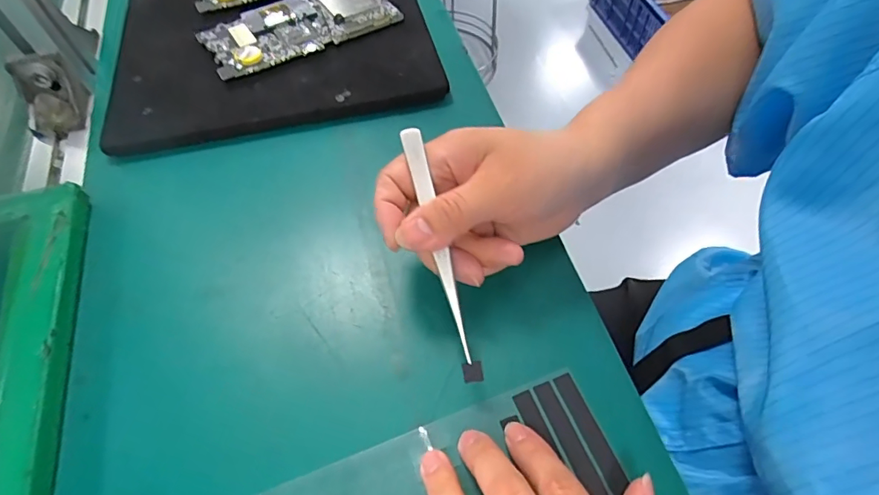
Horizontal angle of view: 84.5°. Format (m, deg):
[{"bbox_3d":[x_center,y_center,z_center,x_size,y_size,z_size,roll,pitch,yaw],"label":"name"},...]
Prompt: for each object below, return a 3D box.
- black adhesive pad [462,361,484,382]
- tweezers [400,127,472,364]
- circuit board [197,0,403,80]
[{"bbox_3d":[0.017,0.062,0.242,0.010,0.004,0.010,-8,82,-7],"label":"black adhesive pad"},{"bbox_3d":[-0.001,-0.004,0.251,0.010,0.004,0.123,-13,83,-7],"label":"tweezers"},{"bbox_3d":[-0.113,-0.185,0.400,0.153,0.009,0.073,-28,60,-13],"label":"circuit board"}]

